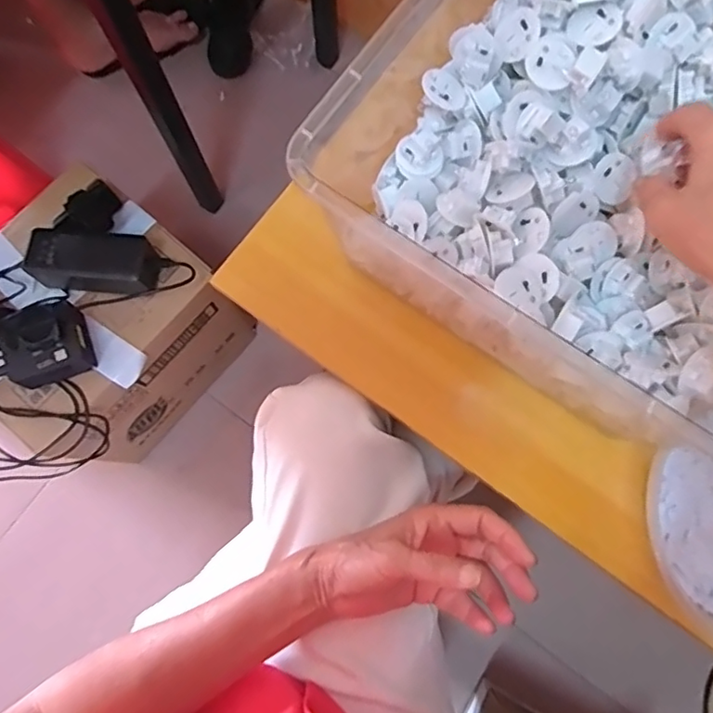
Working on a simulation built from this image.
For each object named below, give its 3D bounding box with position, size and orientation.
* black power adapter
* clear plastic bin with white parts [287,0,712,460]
[{"bbox_3d":[-0.292,-0.105,0.635,0.145,0.055,0.059,6,79,2],"label":"black power adapter"},{"bbox_3d":[0.174,-0.136,0.367,0.343,0.115,0.318,38,82,8],"label":"clear plastic bin with white parts"}]

